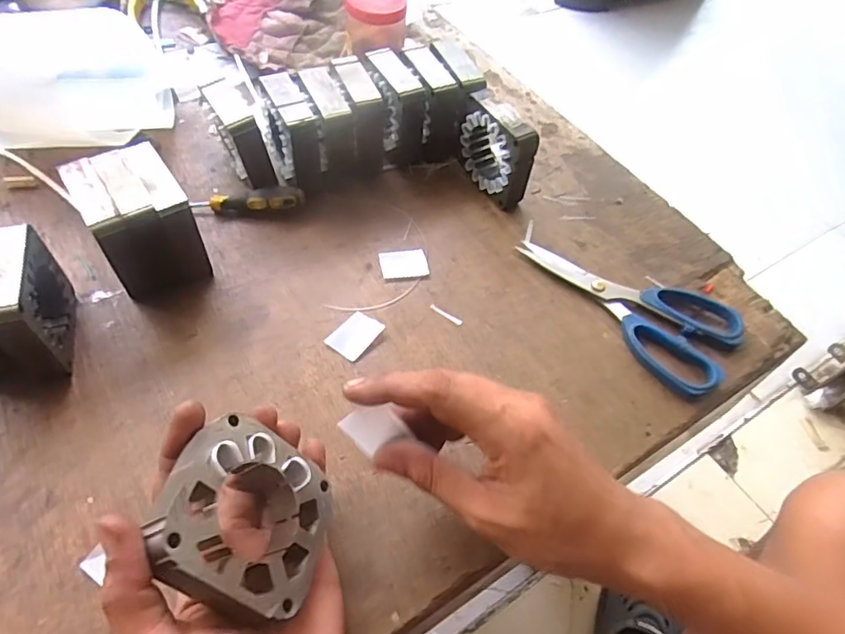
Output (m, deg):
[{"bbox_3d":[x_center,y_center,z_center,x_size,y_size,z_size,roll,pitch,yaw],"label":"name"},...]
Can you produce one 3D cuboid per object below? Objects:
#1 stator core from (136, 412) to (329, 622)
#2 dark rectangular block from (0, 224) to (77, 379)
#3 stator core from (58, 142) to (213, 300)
[{"bbox_3d":[-0.085,0.096,0.271,0.084,0.018,0.080,48,32,-21],"label":"stator core"},{"bbox_3d":[-0.245,-0.007,0.355,0.023,0.074,0.074,-10,57,-12],"label":"dark rectangular block"},{"bbox_3d":[-0.199,-0.065,0.402,0.062,0.075,0.079,-28,62,-22],"label":"stator core"}]

